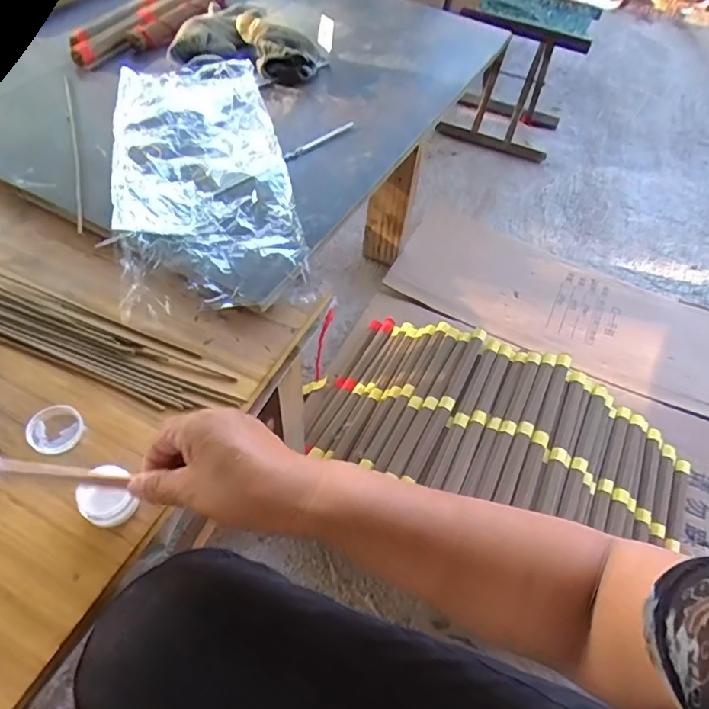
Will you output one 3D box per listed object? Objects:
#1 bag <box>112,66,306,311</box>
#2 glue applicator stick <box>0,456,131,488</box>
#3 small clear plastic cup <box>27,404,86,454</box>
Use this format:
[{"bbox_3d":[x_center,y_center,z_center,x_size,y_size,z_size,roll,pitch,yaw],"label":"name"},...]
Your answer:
[{"bbox_3d":[-0.163,-0.203,0.568,0.170,0.038,0.377,-9,55,-12],"label":"bag"},{"bbox_3d":[-0.186,0.074,0.334,0.083,0.007,0.008,12,53,-8],"label":"glue applicator stick"},{"bbox_3d":[-0.225,0.056,0.398,0.035,0.008,0.037,3,53,-4],"label":"small clear plastic cup"}]

